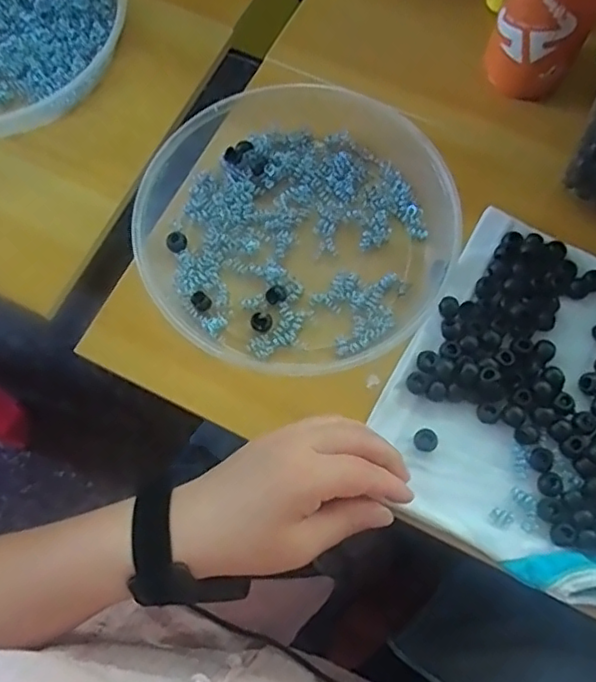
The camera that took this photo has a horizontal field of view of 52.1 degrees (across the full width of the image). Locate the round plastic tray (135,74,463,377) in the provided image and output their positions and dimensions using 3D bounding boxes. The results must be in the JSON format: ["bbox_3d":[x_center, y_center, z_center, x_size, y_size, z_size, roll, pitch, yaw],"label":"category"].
[{"bbox_3d":[0.001,-0.088,0.460,0.230,0.037,0.221,0,74,1],"label":"round plastic tray"}]

